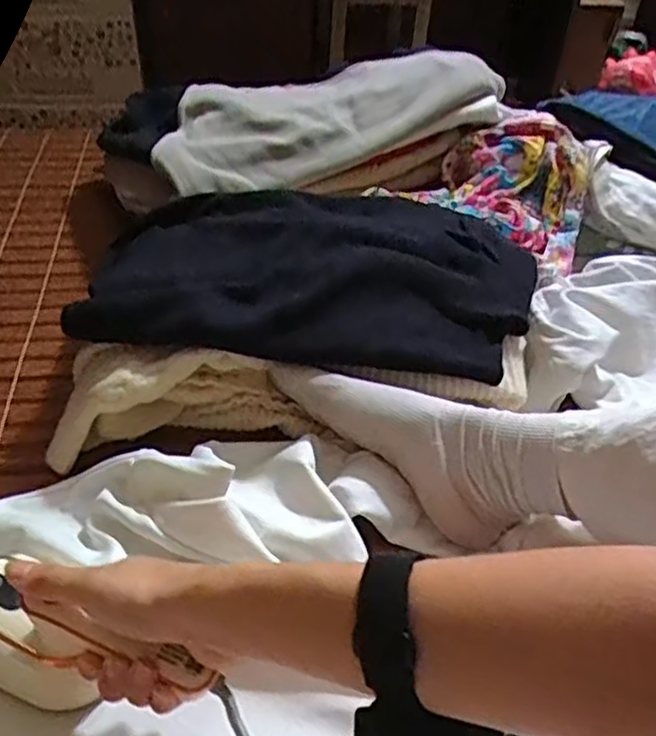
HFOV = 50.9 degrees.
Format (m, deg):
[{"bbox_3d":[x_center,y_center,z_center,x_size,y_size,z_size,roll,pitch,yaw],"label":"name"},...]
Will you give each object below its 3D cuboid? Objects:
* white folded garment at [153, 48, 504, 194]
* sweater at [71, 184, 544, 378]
[{"bbox_3d":[-0.014,-0.360,0.943,0.487,0.103,0.283,-21,47,-27],"label":"white folded garment"},{"bbox_3d":[-0.014,-0.091,0.670,0.438,0.067,0.238,4,41,-1],"label":"sweater"}]

